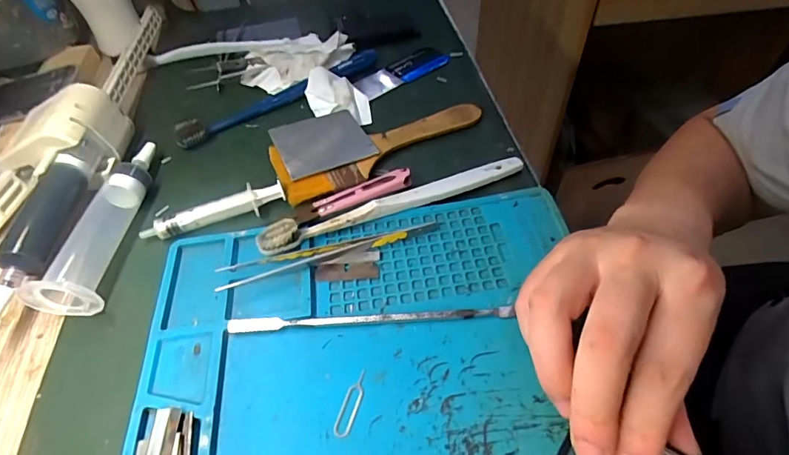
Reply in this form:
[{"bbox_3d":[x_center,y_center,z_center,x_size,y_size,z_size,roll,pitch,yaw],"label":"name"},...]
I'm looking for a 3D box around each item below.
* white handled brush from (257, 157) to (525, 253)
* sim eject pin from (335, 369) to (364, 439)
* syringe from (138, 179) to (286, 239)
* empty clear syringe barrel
[{"bbox_3d":[0.002,-0.019,0.291,0.180,0.016,0.017,-20,52,-13],"label":"white handled brush"},{"bbox_3d":[-0.021,0.085,0.218,0.008,0.004,0.032,16,54,8],"label":"sim eject pin"},{"bbox_3d":[-0.119,-0.010,0.296,0.092,0.013,0.016,-20,51,-12],"label":"syringe"},{"bbox_3d":[-0.184,-0.010,0.291,0.040,0.033,0.135,0,50,4],"label":"empty clear syringe barrel"}]

